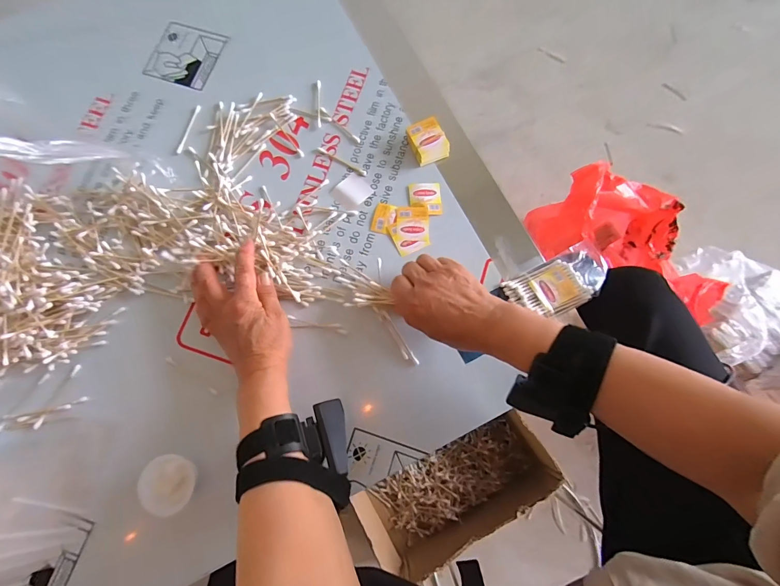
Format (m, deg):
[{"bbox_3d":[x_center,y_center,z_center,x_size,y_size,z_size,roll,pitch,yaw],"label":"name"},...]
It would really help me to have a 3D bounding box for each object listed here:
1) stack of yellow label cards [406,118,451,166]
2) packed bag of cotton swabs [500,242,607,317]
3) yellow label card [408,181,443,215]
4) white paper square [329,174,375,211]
[{"bbox_3d":[0.047,-0.191,0.462,0.042,0.023,0.051,-24,79,-6],"label":"stack of yellow label cards"},{"bbox_3d":[0.200,-0.011,0.426,0.120,0.014,0.061,-27,79,-6],"label":"packed bag of cotton swabs"},{"bbox_3d":[0.045,-0.119,0.456,0.039,0.004,0.044,-6,77,-2],"label":"yellow label card"},{"bbox_3d":[-0.048,-0.128,0.457,0.045,0.004,0.039,-44,81,-9],"label":"white paper square"}]

